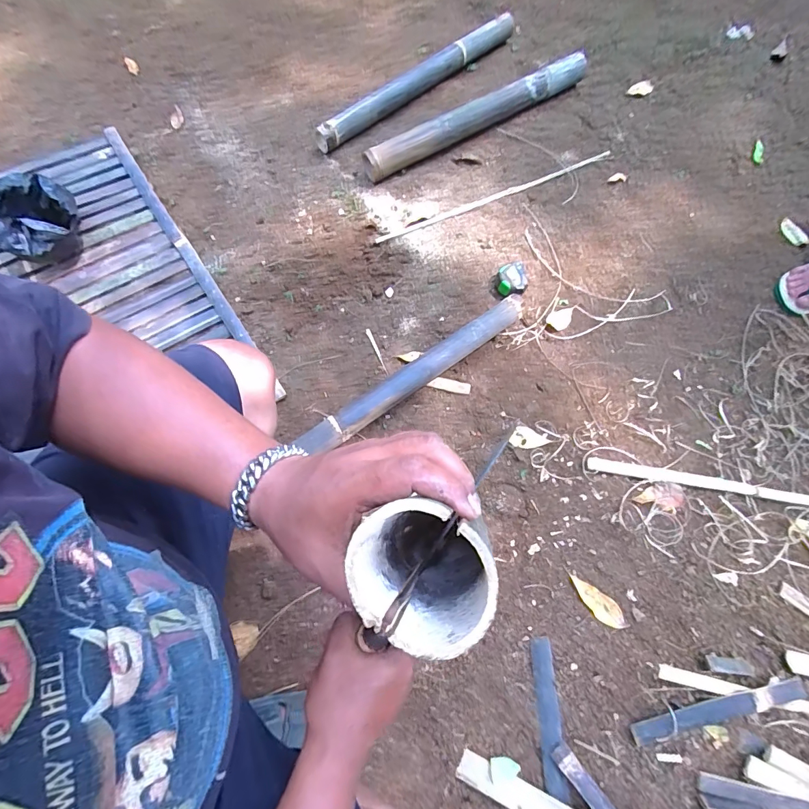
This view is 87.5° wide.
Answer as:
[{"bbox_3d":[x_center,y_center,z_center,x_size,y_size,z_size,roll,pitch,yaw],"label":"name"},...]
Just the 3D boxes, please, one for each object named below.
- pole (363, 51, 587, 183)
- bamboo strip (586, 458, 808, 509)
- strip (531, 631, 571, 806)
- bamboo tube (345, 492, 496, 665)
[{"bbox_3d":[0.200,-0.758,1.109,0.687,0.076,0.064,-30,73,-12],"label":"pole"},{"bbox_3d":[0.693,0.170,0.803,0.683,0.016,0.030,10,69,2],"label":"bamboo strip"},{"bbox_3d":[0.222,0.473,0.650,0.031,0.007,0.199,-3,56,9],"label":"strip"},{"bbox_3d":[0.017,0.109,0.299,0.075,0.189,0.067,25,79,12],"label":"bamboo tube"}]

